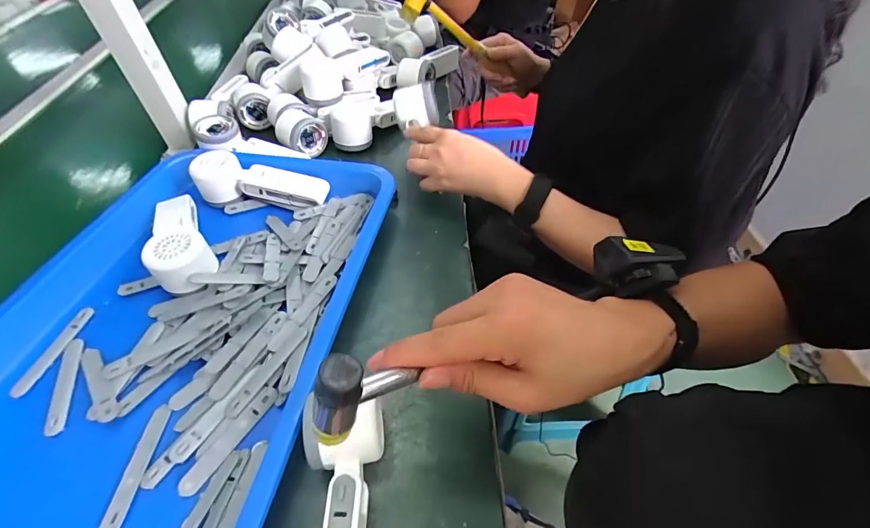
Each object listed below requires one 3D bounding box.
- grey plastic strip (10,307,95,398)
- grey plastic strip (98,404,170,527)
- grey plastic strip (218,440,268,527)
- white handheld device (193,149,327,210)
[{"bbox_3d":[-0.365,0.082,0.393,0.017,0.004,0.093,8,50,10],"label":"grey plastic strip"},{"bbox_3d":[-0.235,0.157,0.323,0.016,0.006,0.093,-1,49,2],"label":"grey plastic strip"},{"bbox_3d":[-0.147,0.179,0.301,0.014,0.010,0.095,4,49,7],"label":"grey plastic strip"},{"bbox_3d":[-0.223,-0.100,0.526,0.165,0.049,0.066,8,50,-10],"label":"white handheld device"}]

